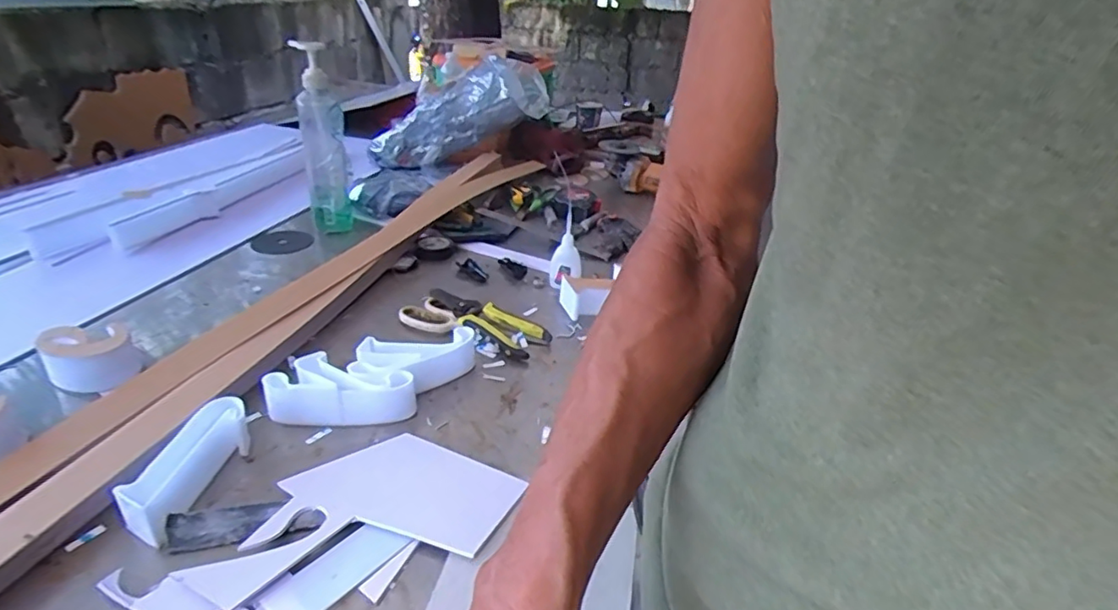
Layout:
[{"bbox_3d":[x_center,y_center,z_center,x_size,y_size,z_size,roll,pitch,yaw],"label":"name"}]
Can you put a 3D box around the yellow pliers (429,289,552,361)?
[{"bbox_3d":[-0.092,0.021,0.732,0.157,0.031,0.061,19,33,26],"label":"yellow pliers"}]

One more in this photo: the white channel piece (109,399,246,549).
[{"bbox_3d":[-0.301,0.131,0.484,0.042,0.044,0.125,8,30,9],"label":"white channel piece"}]

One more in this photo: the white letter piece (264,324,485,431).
[{"bbox_3d":[-0.181,0.075,0.602,0.209,0.044,0.092,-10,32,-21],"label":"white letter piece"}]

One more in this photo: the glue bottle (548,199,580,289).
[{"bbox_3d":[0.010,-0.078,0.831,0.043,0.118,0.031,5,30,3],"label":"glue bottle"}]

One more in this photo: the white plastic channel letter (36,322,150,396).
[{"bbox_3d":[-0.473,0.056,0.604,0.075,0.060,0.075,-23,39,-38],"label":"white plastic channel letter"}]

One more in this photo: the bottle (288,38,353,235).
[{"bbox_3d":[-0.364,-0.253,0.916,0.062,0.278,0.071,-8,32,-22],"label":"bottle"}]

